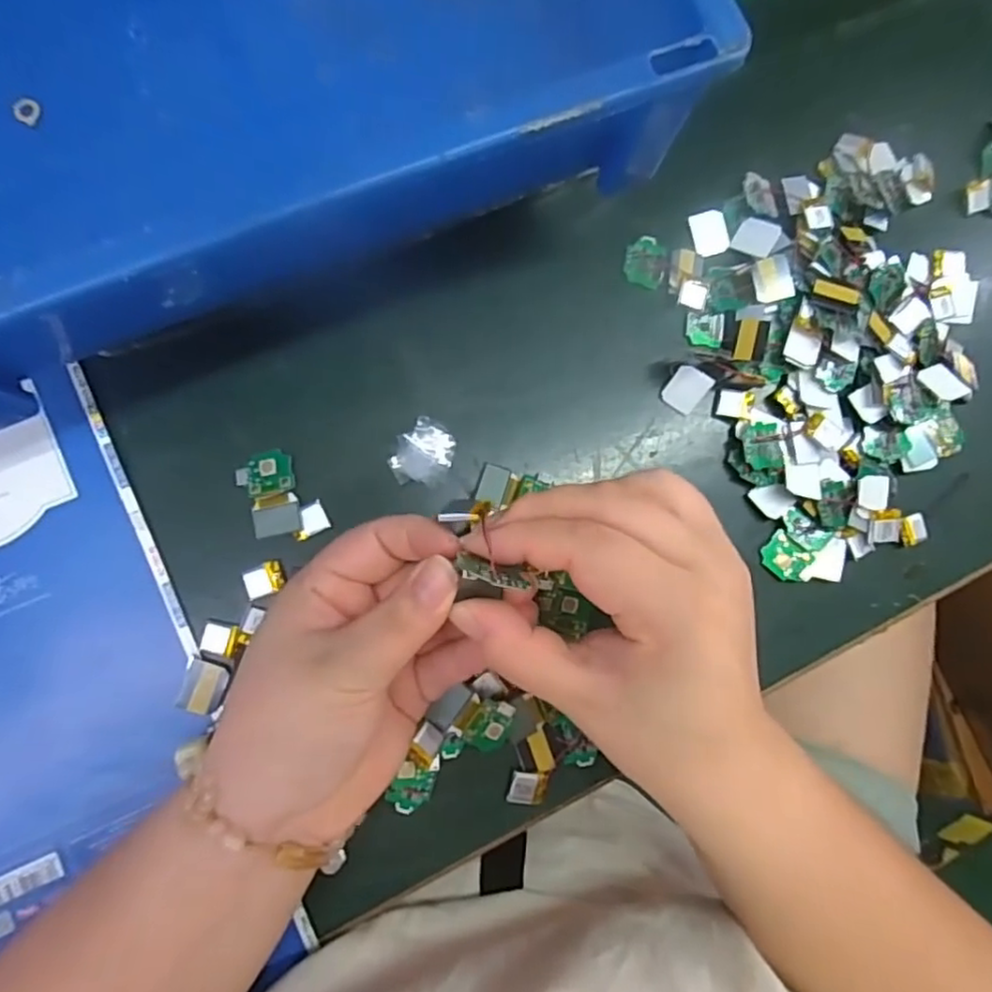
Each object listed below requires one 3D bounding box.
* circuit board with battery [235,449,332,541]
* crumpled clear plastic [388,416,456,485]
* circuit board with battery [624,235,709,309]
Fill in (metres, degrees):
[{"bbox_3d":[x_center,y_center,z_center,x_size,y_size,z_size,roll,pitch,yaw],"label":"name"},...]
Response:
[{"bbox_3d":[-0.099,0.000,0.297,0.031,0.004,0.043,-20,88,-8],"label":"circuit board with battery"},{"bbox_3d":[-0.035,-0.020,0.307,0.032,0.005,0.027,-42,91,-8],"label":"crumpled clear plastic"},{"bbox_3d":[0.088,-0.115,0.328,0.045,0.004,0.029,19,84,-5],"label":"circuit board with battery"}]

